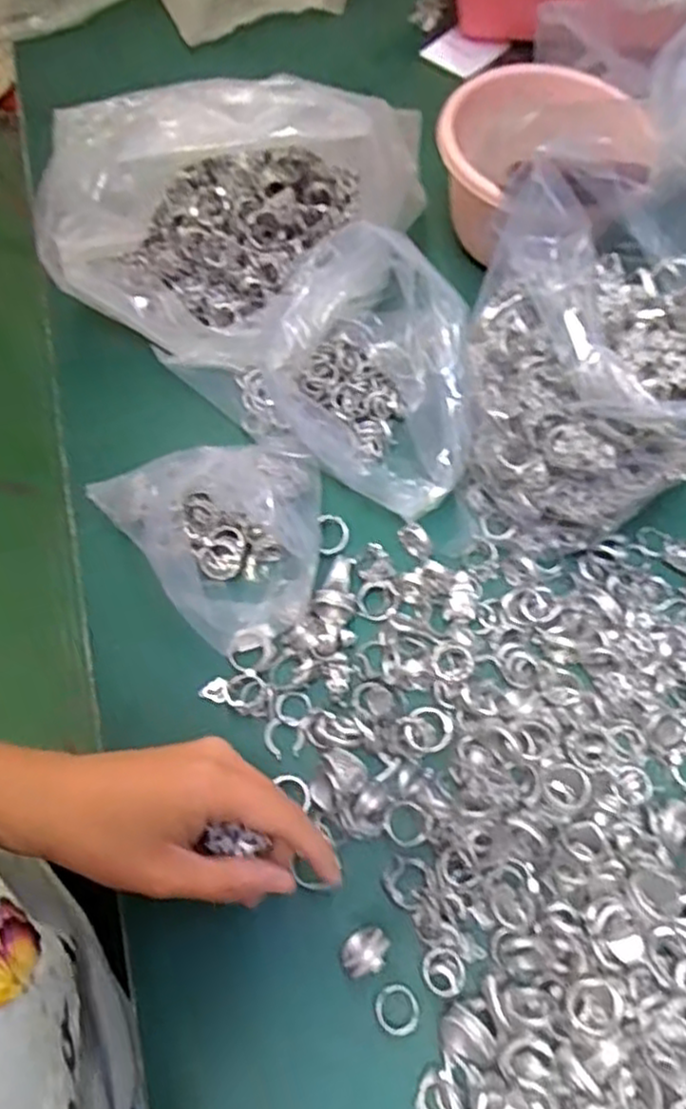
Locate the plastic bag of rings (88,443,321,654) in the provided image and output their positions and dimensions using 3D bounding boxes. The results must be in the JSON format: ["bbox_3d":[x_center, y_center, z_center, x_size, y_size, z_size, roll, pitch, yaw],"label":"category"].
[{"bbox_3d":[-0.069,-0.015,0.422,0.127,0.036,0.133,-23,68,-12],"label":"plastic bag of rings"}]

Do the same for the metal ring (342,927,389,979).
[{"bbox_3d":[0.011,0.191,0.343,0.023,0.019,0.019,-19,67,-10],"label":"metal ring"}]

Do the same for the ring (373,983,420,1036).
[{"bbox_3d":[0.026,0.217,0.341,0.021,0.004,0.021,1,65,-2],"label":"ring"}]

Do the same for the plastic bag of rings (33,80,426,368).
[{"bbox_3d":[-0.072,-0.219,0.440,0.210,0.140,0.147,-38,72,-17],"label":"plastic bag of rings"}]

